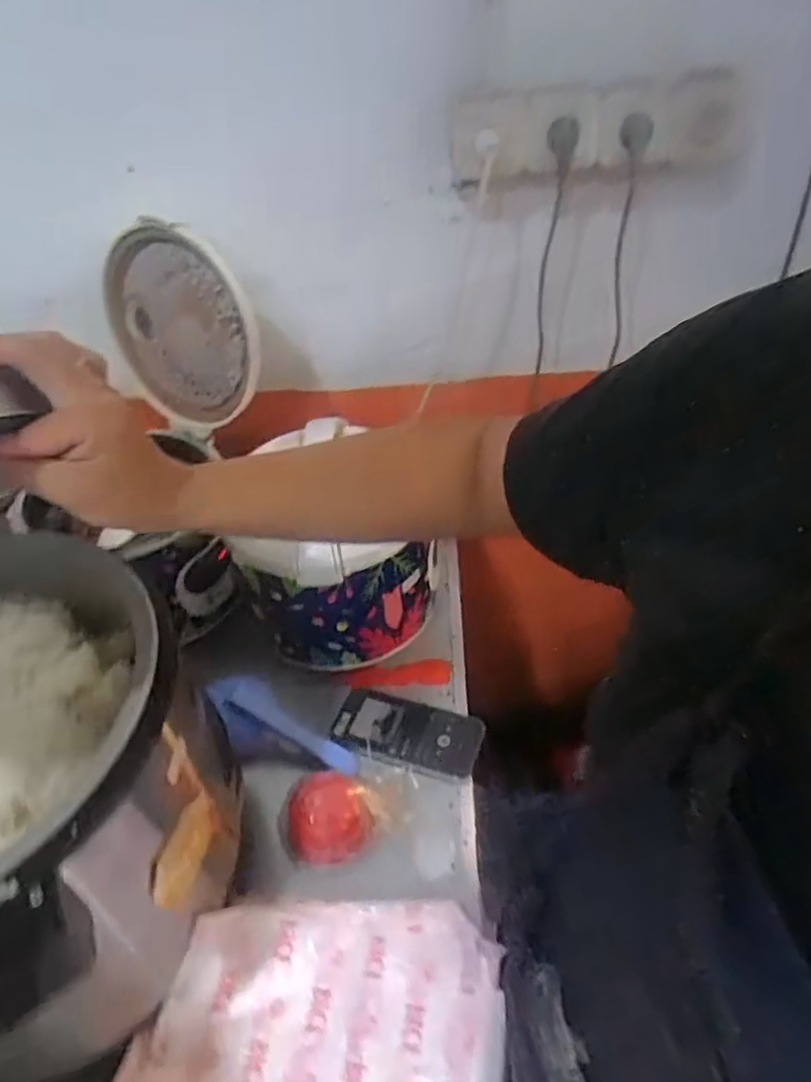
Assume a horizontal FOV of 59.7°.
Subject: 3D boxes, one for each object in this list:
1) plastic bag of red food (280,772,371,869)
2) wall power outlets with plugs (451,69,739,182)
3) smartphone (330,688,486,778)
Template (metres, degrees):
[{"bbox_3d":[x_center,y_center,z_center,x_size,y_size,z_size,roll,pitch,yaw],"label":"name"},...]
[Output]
[{"bbox_3d":[-0.081,0.281,0.730,0.095,0.043,0.087,-24,47,-18],"label":"plastic bag of red food"},{"bbox_3d":[0.219,-0.480,0.826,0.325,0.092,0.049,1,44,7],"label":"wall power outlets with plugs"},{"bbox_3d":[0.000,0.220,0.818,0.171,0.012,0.090,11,46,17],"label":"smartphone"}]

